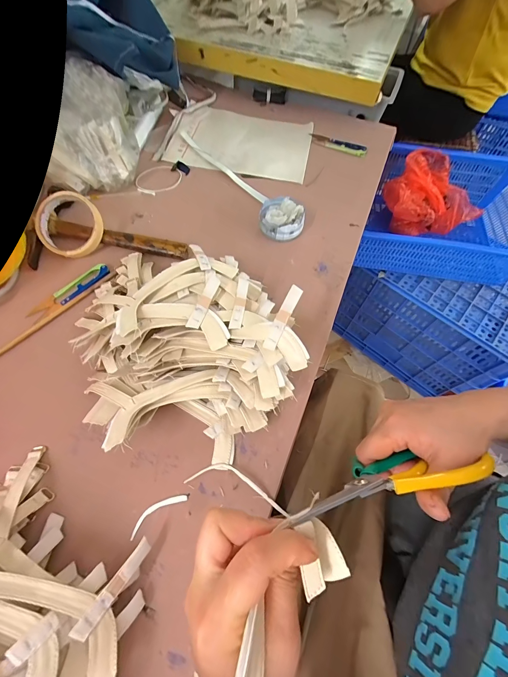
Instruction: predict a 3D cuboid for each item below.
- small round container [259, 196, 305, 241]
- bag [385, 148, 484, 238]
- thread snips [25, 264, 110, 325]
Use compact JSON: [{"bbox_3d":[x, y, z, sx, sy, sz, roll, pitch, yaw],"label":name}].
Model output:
[{"bbox_3d":[0.046,-0.196,0.473,0.069,0.033,0.081,13,64,3],"label":"small round container"},{"bbox_3d":[0.482,-0.407,0.861,0.232,0.128,0.216,-14,65,-9],"label":"bag"},{"bbox_3d":[-0.253,-0.067,0.406,0.030,0.006,0.117,38,68,14],"label":"thread snips"}]

